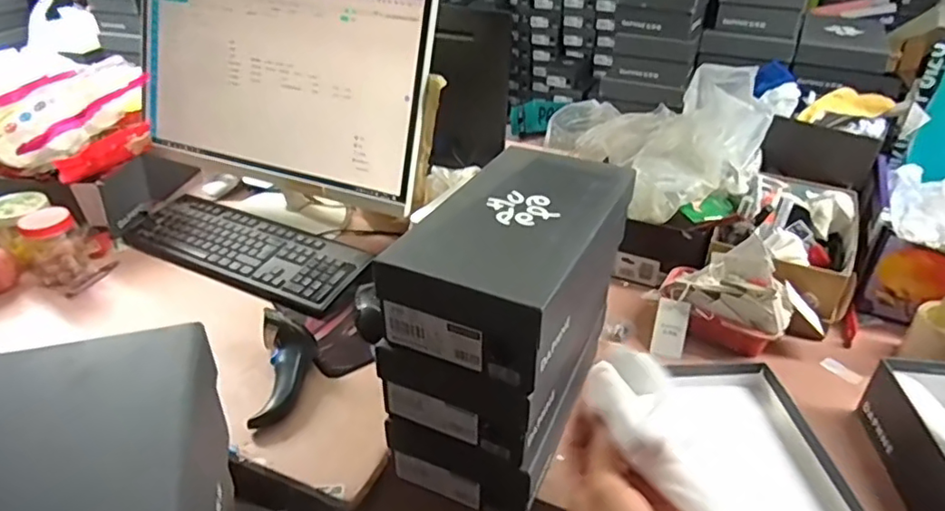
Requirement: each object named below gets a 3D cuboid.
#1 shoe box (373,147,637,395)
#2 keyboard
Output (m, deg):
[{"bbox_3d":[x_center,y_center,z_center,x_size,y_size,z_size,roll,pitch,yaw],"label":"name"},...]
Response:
[{"bbox_3d":[0.055,-0.011,0.634,0.162,0.100,0.307,16,36,22],"label":"shoe box"},{"bbox_3d":[-0.388,-0.010,1.012,0.454,0.039,0.153,18,37,24],"label":"keyboard"}]

